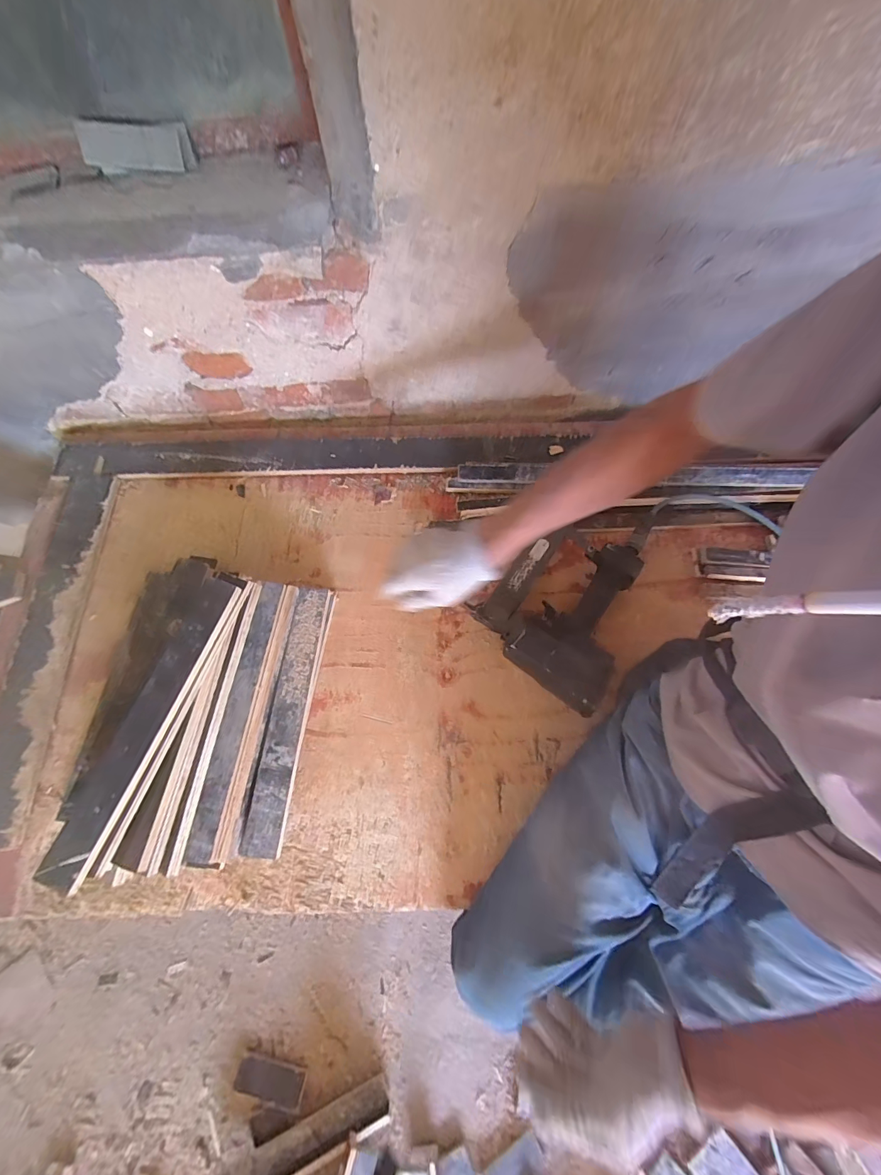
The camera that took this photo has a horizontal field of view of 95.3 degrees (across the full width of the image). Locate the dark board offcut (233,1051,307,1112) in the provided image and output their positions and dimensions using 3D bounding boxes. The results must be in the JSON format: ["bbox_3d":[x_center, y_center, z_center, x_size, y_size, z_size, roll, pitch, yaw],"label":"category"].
[{"bbox_3d":[-0.409,1.188,0.967,0.162,0.010,0.073,15,51,1],"label":"dark board offcut"}]

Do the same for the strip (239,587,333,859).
[{"bbox_3d":[-0.221,0.177,0.586,0.053,0.010,0.367,8,71,-6],"label":"strip"}]

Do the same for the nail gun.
[{"bbox_3d":[0.214,0.014,0.640,0.208,0.078,0.288,39,75,10],"label":"nail gun"}]

